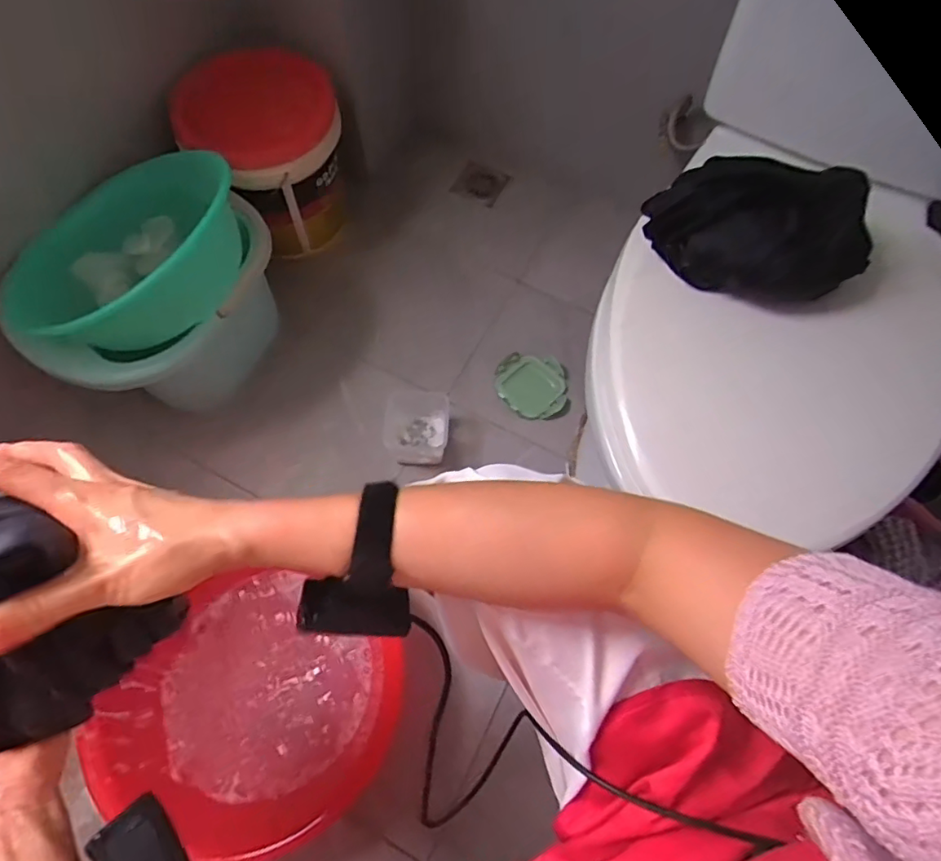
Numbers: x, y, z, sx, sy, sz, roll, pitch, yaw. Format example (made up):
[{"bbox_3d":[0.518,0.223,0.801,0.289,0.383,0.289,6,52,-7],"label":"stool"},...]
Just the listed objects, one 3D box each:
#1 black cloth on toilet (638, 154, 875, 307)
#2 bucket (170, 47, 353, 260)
[{"bbox_3d":[0.283,-0.195,0.551,0.211,0.113,0.097,24,68,8],"label":"black cloth on toilet"},{"bbox_3d":[-0.346,-0.480,0.994,0.259,0.235,0.233,-26,70,-13],"label":"bucket"}]

